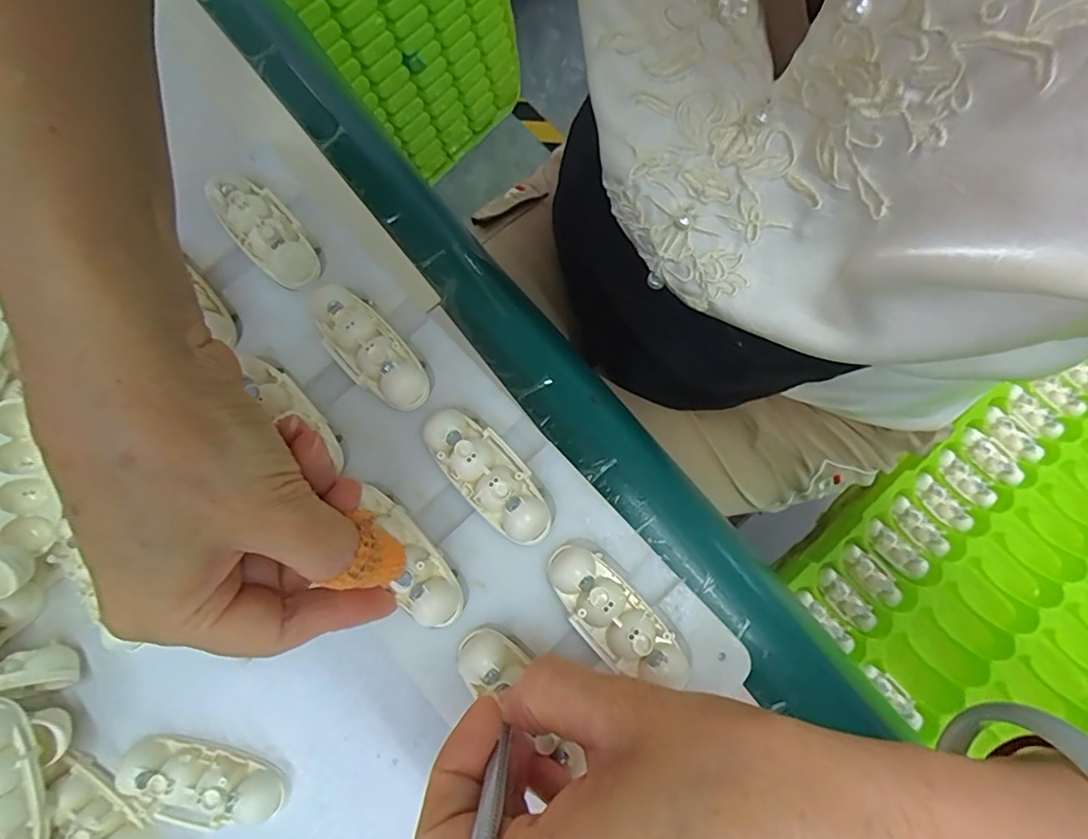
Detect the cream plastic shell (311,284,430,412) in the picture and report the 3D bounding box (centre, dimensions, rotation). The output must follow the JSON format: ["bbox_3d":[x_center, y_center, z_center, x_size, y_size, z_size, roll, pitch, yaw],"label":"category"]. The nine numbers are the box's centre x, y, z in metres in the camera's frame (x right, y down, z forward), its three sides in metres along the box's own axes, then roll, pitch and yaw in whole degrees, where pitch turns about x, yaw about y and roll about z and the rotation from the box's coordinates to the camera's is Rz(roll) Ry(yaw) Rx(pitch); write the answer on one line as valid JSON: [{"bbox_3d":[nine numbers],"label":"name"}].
[{"bbox_3d":[-0.072,-0.029,0.230,0.026,0.016,0.061,-44,80,-8],"label":"cream plastic shell"}]

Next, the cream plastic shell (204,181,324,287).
[{"bbox_3d":[-0.120,-0.081,0.245,0.025,0.022,0.057,-39,80,-7],"label":"cream plastic shell"}]

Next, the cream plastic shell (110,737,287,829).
[{"bbox_3d":[-0.132,0.141,0.215,0.061,0.015,0.025,12,78,4],"label":"cream plastic shell"}]

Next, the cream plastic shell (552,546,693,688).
[{"bbox_3d":[0.025,0.072,0.206,0.025,0.015,0.059,-41,80,-7],"label":"cream plastic shell"}]

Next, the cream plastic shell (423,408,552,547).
[{"bbox_3d":[-0.021,0.022,0.218,0.025,0.015,0.061,-41,80,-7],"label":"cream plastic shell"}]

